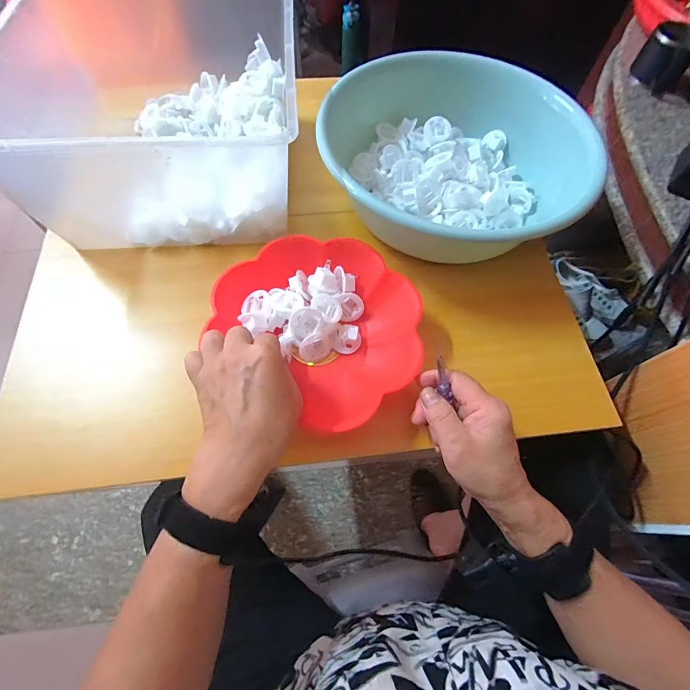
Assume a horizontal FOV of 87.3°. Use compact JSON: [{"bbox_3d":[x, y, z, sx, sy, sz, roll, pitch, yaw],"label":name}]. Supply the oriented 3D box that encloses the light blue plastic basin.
[{"bbox_3d":[0.122,-0.224,0.424,0.286,0.088,0.250,4,66,1],"label":"light blue plastic basin"}]

